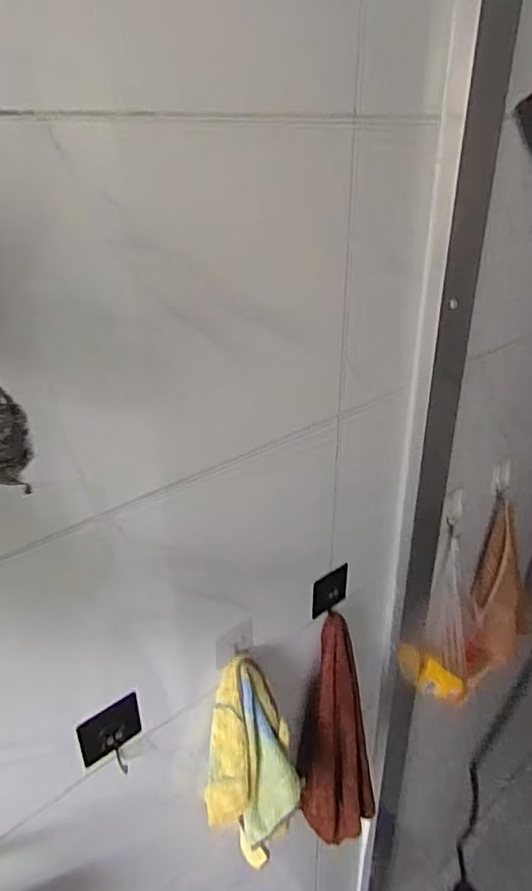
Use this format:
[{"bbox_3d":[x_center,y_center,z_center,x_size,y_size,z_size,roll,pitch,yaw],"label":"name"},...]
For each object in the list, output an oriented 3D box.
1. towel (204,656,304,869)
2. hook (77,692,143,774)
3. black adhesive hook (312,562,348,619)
[{"bbox_3d":[-0.018,0.422,0.753,0.118,0.325,0.079,-5,29,-8],"label":"towel"},{"bbox_3d":[-0.157,0.305,0.612,0.066,0.084,0.016,-24,37,-36],"label":"hook"},{"bbox_3d":[0.088,0.198,0.800,0.064,0.060,0.013,-26,38,-38],"label":"black adhesive hook"}]

